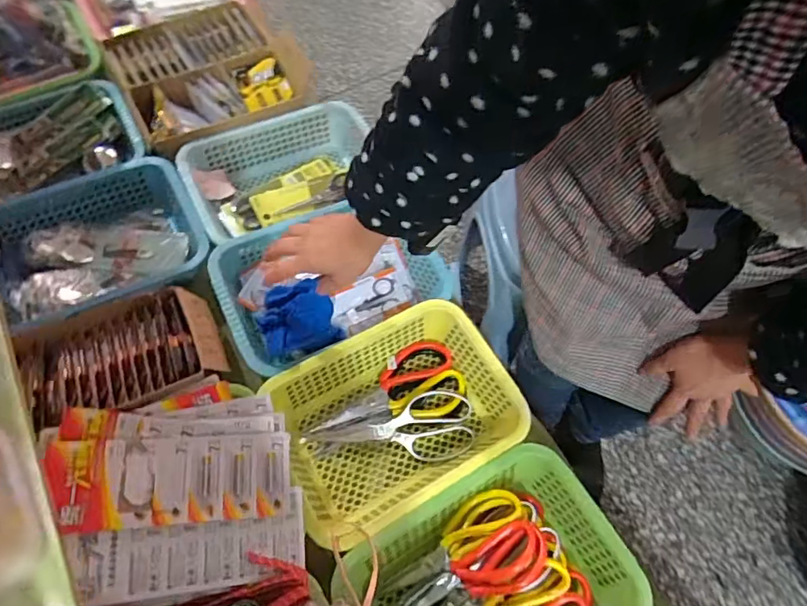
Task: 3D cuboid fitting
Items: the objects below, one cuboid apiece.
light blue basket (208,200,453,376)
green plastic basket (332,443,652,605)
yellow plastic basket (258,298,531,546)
[{"bbox_3d":[-0.107,-0.035,0.766,0.296,0.094,0.210,-29,66,-14],"label":"light blue basket"},{"bbox_3d":[0.101,0.317,0.603,0.296,0.074,0.221,-28,66,-14],"label":"green plastic basket"},{"bbox_3d":[-0.010,0.146,0.697,0.287,0.082,0.216,-27,66,-13],"label":"yellow plastic basket"}]

